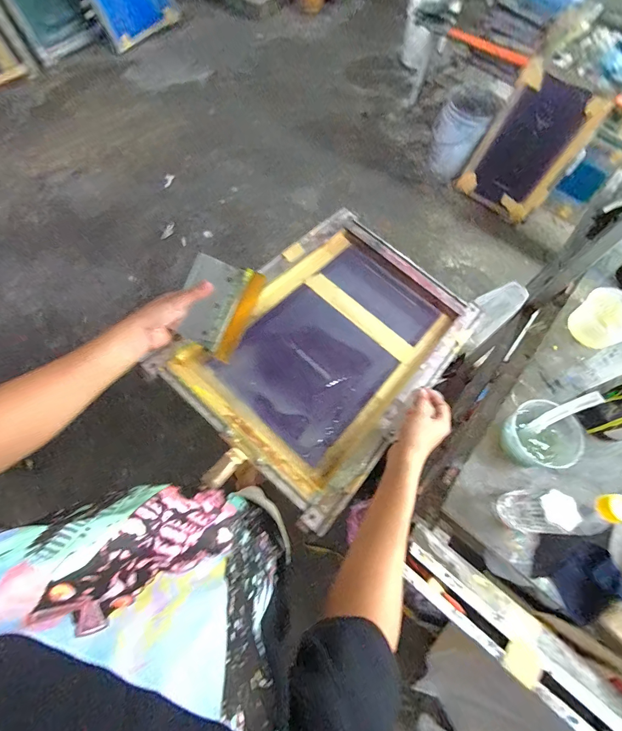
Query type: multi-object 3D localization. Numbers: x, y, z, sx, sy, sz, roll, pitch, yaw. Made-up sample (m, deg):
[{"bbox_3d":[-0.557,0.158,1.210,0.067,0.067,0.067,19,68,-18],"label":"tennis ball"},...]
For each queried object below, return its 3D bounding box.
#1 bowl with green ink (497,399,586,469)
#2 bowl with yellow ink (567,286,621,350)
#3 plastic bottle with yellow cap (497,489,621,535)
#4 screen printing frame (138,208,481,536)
[{"bbox_3d":[0.404,0.127,0.625,0.122,0.070,0.113,1,67,-2],"label":"bowl with green ink"},{"bbox_3d":[0.617,-0.093,0.721,0.111,0.062,0.120,1,67,-2],"label":"bowl with yellow ink"},{"bbox_3d":[0.347,0.210,0.497,0.053,0.211,0.059,1,67,-3],"label":"plastic bottle with yellow cap"},{"bbox_3d":[0.045,-0.049,0.675,0.394,0.046,0.548,40,63,11],"label":"screen printing frame"}]

